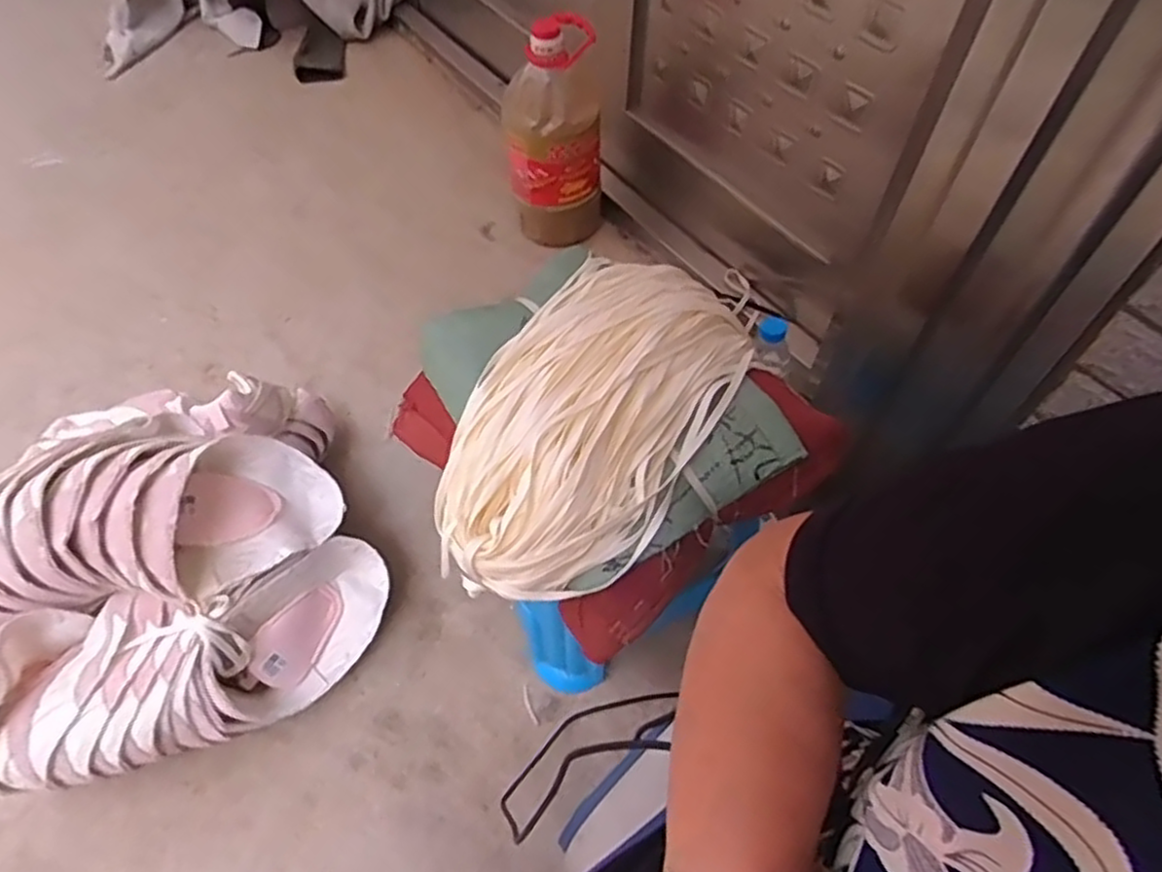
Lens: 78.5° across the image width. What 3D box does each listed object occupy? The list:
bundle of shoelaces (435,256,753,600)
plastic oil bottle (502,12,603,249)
[{"bbox_3d":[0.003,-0.026,0.678,0.207,0.093,0.369,25,58,17],"label":"bundle of shoelaces"},{"bbox_3d":[-0.045,-0.504,1.217,0.159,0.343,0.129,-2,55,-1],"label":"plastic oil bottle"}]

